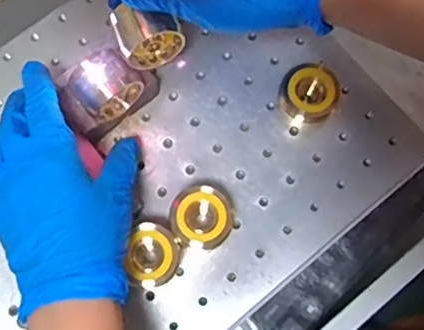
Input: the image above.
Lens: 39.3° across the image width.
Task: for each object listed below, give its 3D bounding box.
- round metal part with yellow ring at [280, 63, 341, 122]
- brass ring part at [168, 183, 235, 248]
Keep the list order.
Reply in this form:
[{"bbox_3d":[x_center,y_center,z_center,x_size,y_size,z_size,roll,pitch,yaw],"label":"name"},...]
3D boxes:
[{"bbox_3d":[0.067,-0.047,0.414,0.039,0.036,0.036,0,76,-1],"label":"round metal part with yellow ring"},{"bbox_3d":[-0.006,0.032,0.390,0.040,0.035,0.041,0,76,-1],"label":"brass ring part"}]

